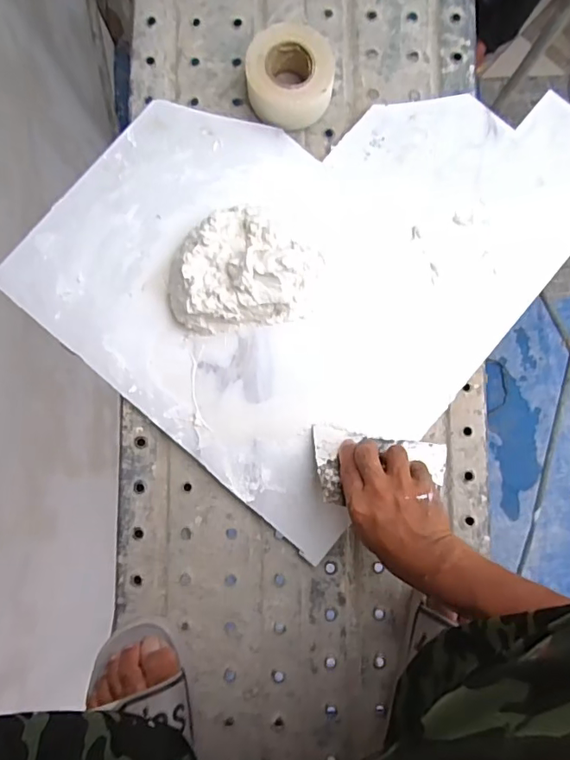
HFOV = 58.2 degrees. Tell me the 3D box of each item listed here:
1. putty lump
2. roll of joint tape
[{"bbox_3d":[-0.045,-0.127,0.566,0.178,0.067,0.130,-9,85,-2],"label":"putty lump"},{"bbox_3d":[0.006,-0.350,0.602,0.098,0.057,0.100,0,85,-1],"label":"roll of joint tape"}]

